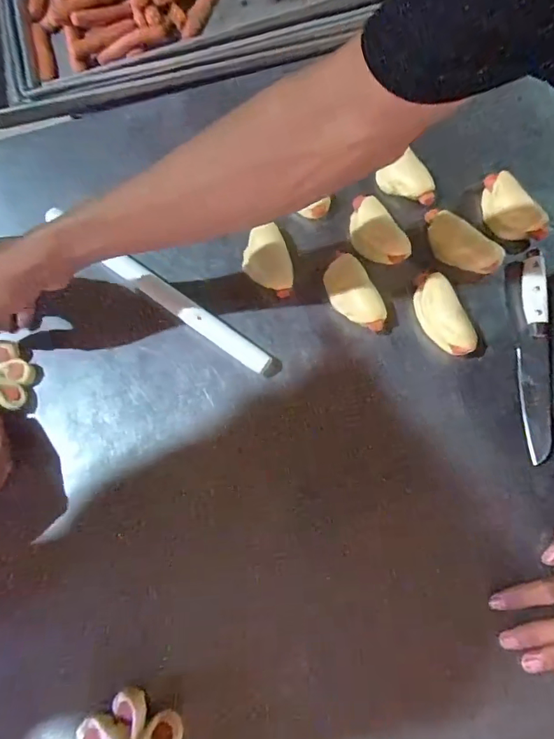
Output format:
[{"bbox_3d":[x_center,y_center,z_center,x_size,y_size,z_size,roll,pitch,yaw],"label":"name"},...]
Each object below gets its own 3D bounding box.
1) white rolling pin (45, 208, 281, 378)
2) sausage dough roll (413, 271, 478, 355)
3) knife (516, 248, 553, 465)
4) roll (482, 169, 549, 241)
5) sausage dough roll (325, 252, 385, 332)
[{"bbox_3d":[-0.127,-0.085,0.507,0.308,0.022,0.023,34,76,13],"label":"white rolling pin"},{"bbox_3d":[0.161,-0.055,0.480,0.038,0.034,0.090,-21,71,-5],"label":"sausage dough roll"},{"bbox_3d":[0.252,-0.021,0.471,0.028,0.016,0.215,5,71,4],"label":"knife"},{"bbox_3d":[0.247,-0.171,0.518,0.042,0.031,0.088,-31,72,-8],"label":"roll"},{"bbox_3d":[0.077,-0.075,0.494,0.041,0.031,0.085,-26,72,-6],"label":"sausage dough roll"}]

